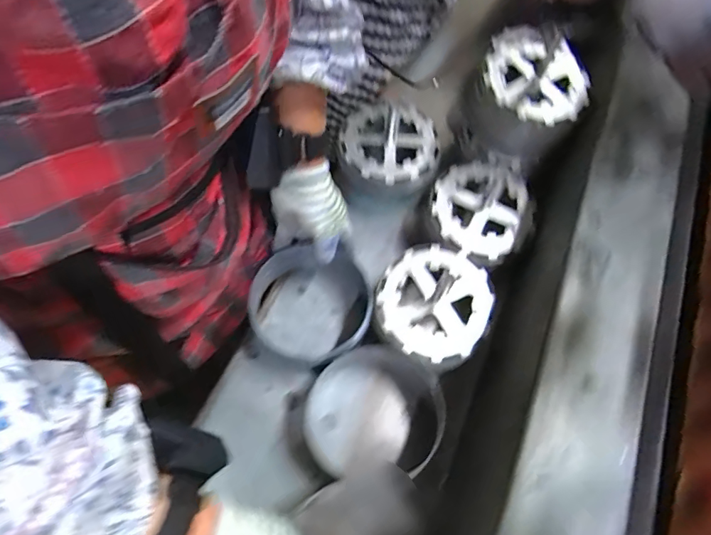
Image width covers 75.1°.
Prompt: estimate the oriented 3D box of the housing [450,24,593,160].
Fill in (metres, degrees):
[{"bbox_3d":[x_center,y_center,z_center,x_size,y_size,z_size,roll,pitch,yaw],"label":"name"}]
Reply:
[{"bbox_3d":[0.212,-0.212,0.613,0.138,0.123,0.159,-9,68,-6],"label":"housing"}]

